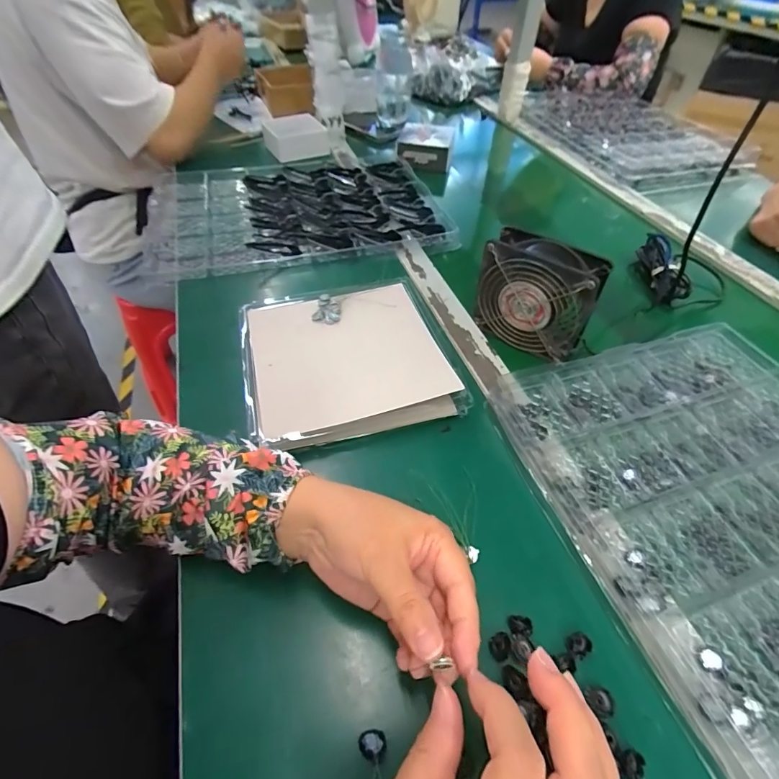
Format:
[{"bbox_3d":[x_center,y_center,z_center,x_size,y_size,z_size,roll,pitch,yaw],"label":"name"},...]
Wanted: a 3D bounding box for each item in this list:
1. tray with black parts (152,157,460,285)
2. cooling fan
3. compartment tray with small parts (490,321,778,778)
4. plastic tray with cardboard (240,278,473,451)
[{"bbox_3d":[-0.142,-0.293,0.657,0.447,0.024,0.311,-11,50,-10],"label":"tray with black parts"},{"bbox_3d":[0.159,-0.102,0.446,0.045,0.107,0.117,-37,58,-28],"label":"cooling fan"},{"bbox_3d":[0.315,0.126,0.310,0.316,0.034,0.445,-14,52,-14],"label":"compartment tray with small parts"},{"bbox_3d":[-0.046,-0.037,0.435,0.205,0.033,0.207,-12,50,-10],"label":"plastic tray with cardboard"}]

